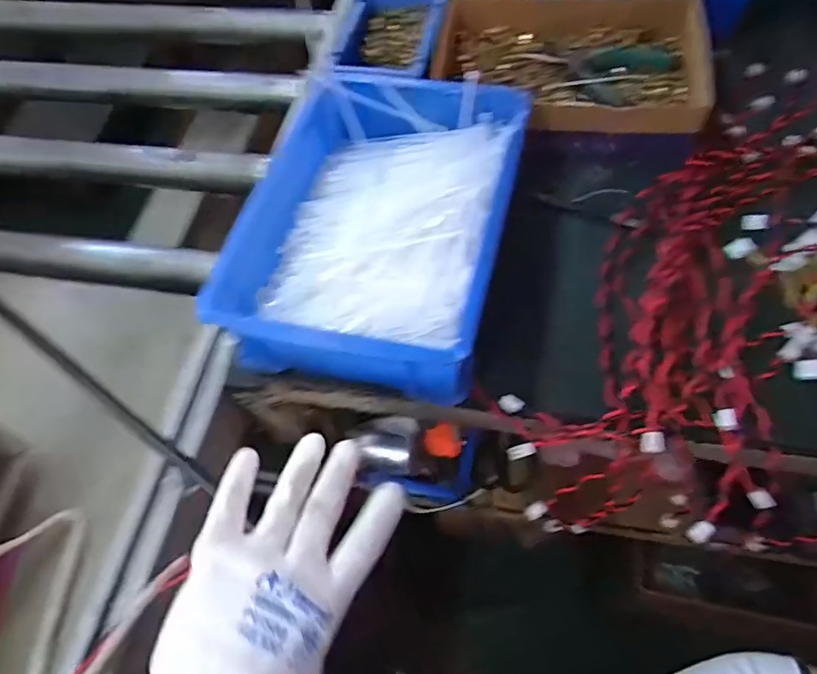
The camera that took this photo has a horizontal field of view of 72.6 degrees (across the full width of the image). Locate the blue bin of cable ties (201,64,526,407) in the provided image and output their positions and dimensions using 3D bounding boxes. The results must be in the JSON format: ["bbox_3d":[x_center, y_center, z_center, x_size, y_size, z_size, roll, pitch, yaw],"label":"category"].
[{"bbox_3d":[-0.026,-0.099,0.489,0.214,0.084,0.290,11,61,11],"label":"blue bin of cable ties"}]

